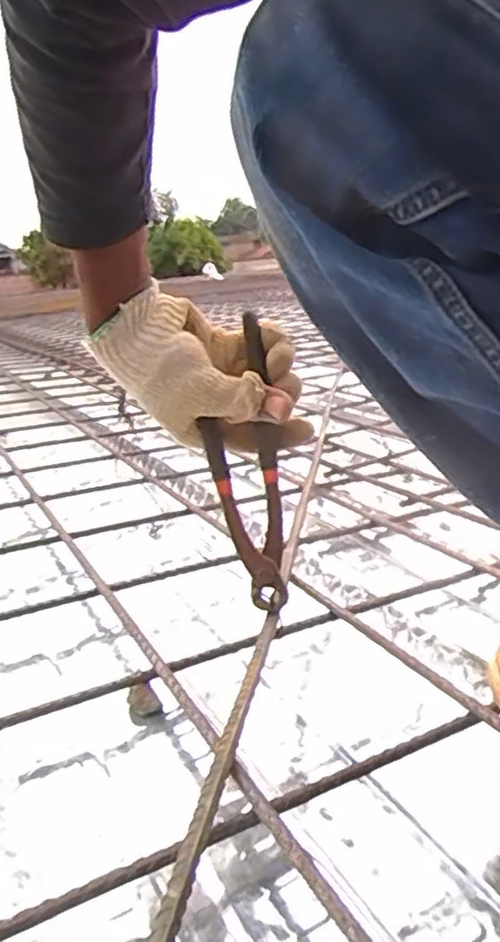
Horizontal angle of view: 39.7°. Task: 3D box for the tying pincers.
[{"bbox_3d":[-0.004,-0.002,0.510,0.052,0.215,0.024,-6,4,-1],"label":"tying pincers"}]

